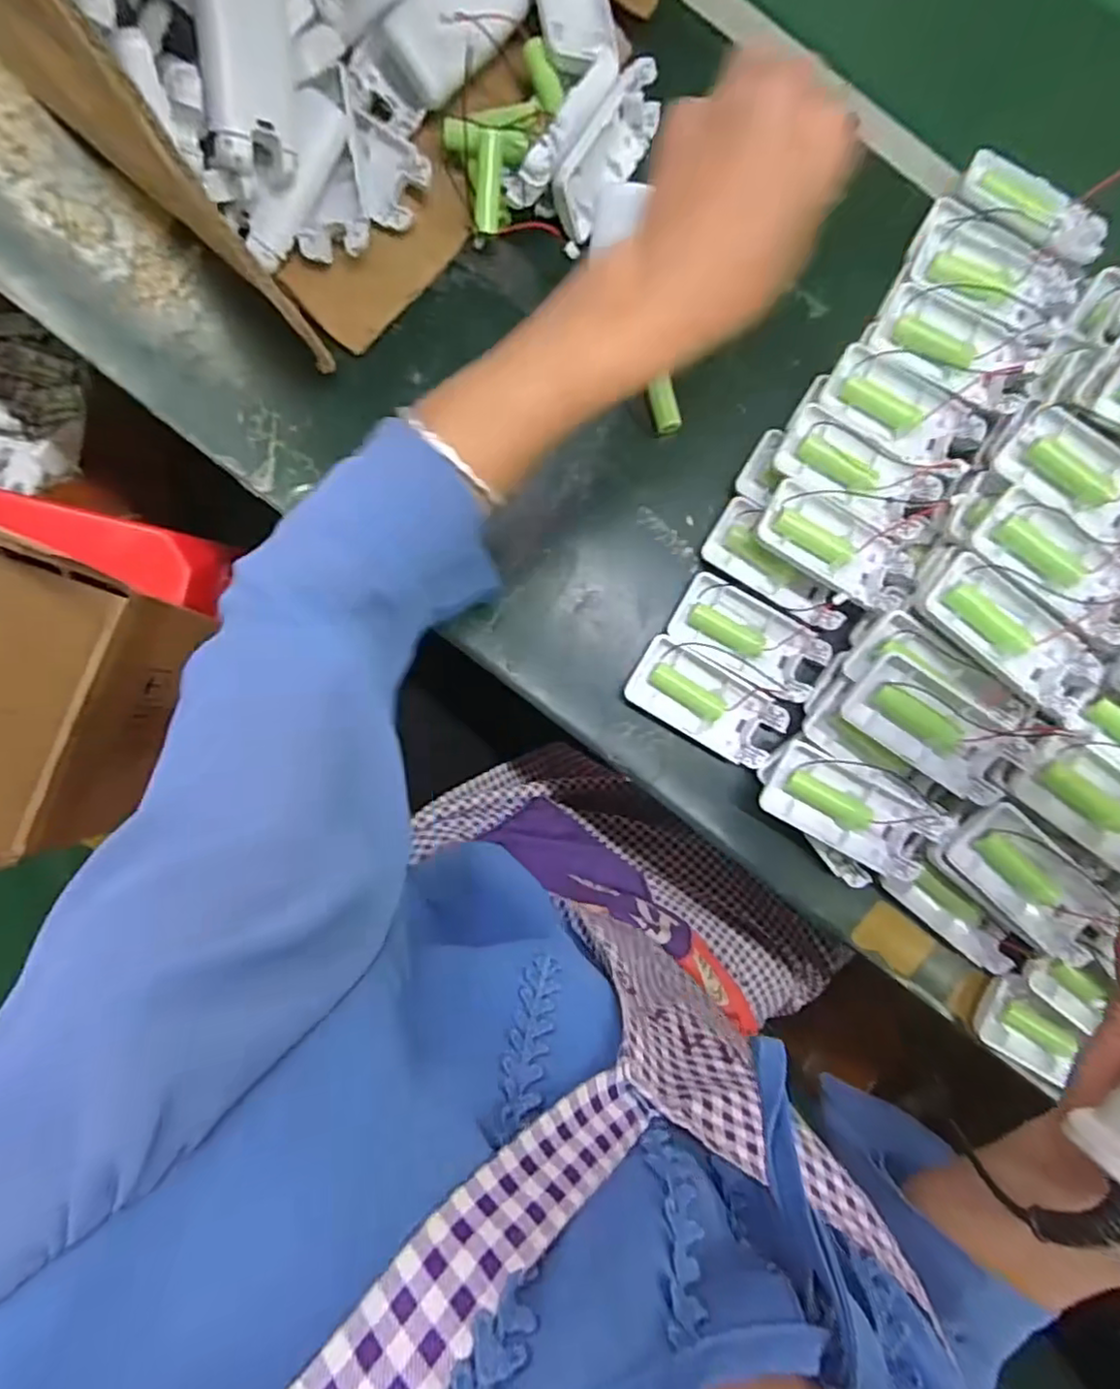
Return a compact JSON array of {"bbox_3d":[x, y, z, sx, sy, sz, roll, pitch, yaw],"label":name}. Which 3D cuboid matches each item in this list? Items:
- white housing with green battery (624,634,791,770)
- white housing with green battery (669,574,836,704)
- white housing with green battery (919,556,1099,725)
[{"bbox_3d":[0.090,0.005,0.392,0.094,0.014,0.045,31,87,-2],"label":"white housing with green battery"},{"bbox_3d":[0.117,-0.035,0.395,0.095,0.020,0.046,27,88,-2],"label":"white housing with green battery"},{"bbox_3d":[0.244,-0.028,0.342,0.102,0.022,0.045,41,87,-1],"label":"white housing with green battery"}]

